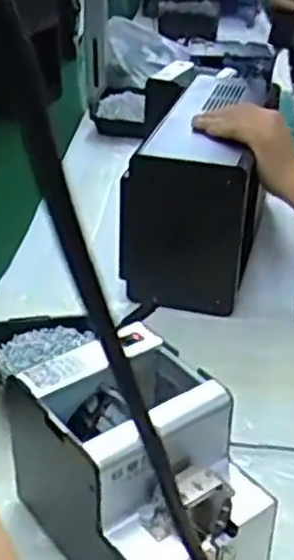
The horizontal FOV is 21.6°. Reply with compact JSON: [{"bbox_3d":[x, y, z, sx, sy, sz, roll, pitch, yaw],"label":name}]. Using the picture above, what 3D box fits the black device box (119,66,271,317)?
[{"bbox_3d":[0.073,-0.126,1.007,0.152,0.197,0.323,7,32,10],"label":"black device box"}]

